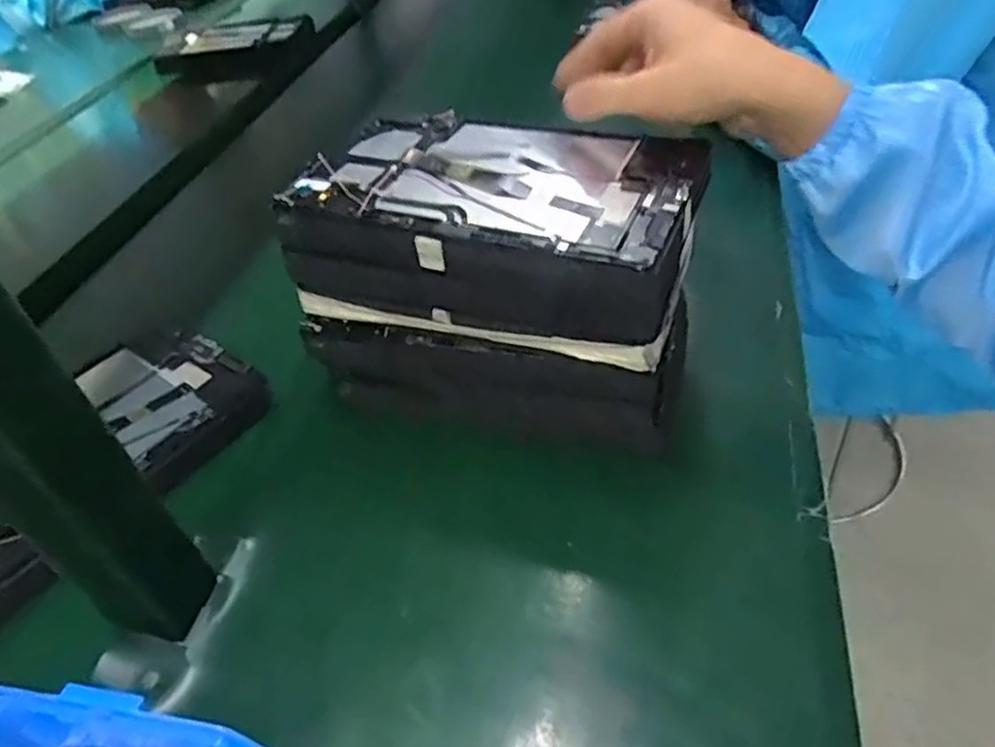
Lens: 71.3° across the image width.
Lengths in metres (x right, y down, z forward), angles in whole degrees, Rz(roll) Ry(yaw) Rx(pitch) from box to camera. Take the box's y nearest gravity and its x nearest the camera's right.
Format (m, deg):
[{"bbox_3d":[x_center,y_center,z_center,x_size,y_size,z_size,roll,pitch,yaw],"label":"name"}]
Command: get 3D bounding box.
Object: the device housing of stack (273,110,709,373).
[{"bbox_3d":[0.003,-0.097,0.460,0.238,0.082,0.146,11,46,21],"label":"device housing of stack"}]

